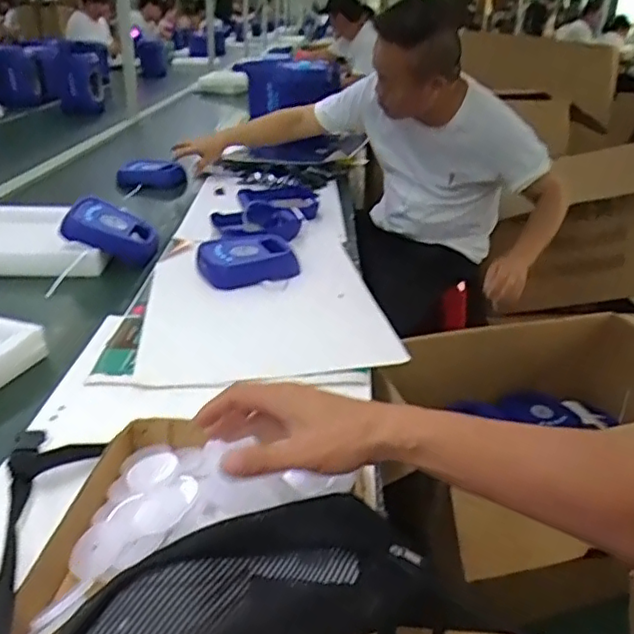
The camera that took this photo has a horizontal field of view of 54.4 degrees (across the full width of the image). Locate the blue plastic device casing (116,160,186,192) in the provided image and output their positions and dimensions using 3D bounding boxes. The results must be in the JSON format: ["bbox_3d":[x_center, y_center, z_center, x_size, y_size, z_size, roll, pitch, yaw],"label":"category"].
[{"bbox_3d":[-0.448,-0.387,1.681,0.182,0.079,0.067,-9,28,-20],"label":"blue plastic device casing"}]

